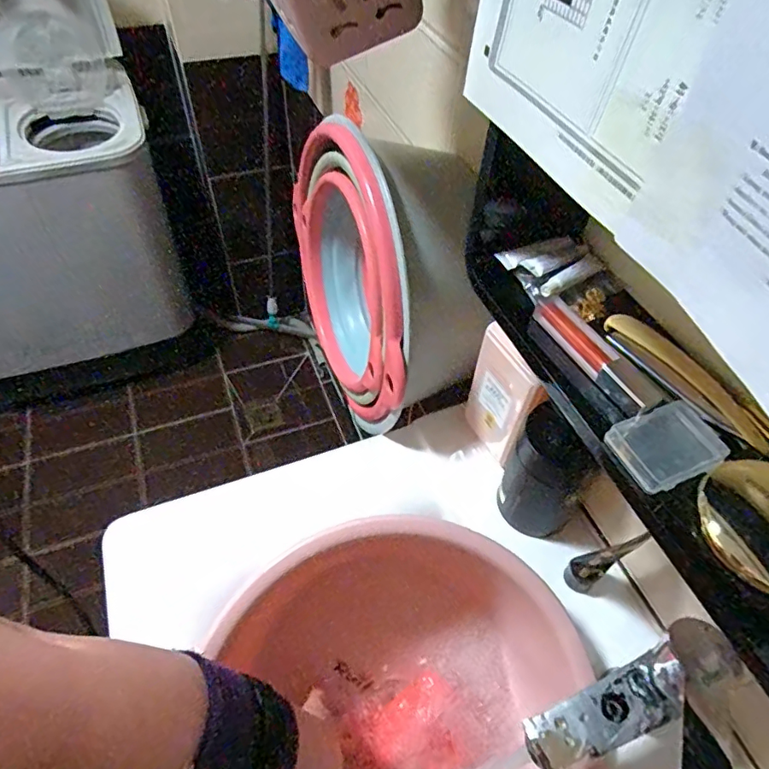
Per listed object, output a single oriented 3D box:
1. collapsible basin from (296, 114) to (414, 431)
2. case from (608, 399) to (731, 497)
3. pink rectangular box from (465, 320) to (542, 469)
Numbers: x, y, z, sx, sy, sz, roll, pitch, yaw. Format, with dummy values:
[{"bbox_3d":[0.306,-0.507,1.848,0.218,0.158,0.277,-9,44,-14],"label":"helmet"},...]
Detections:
[{"bbox_3d":[-0.049,-0.127,0.664,0.062,0.316,0.346,-10,55,-13],"label":"collapsible basin"},{"bbox_3d":[0.175,0.037,0.326,0.064,0.014,0.047,-16,57,-17],"label":"case"},{"bbox_3d":[0.126,0.017,0.575,0.024,0.145,0.089,-18,58,-18],"label":"pink rectangular box"}]

